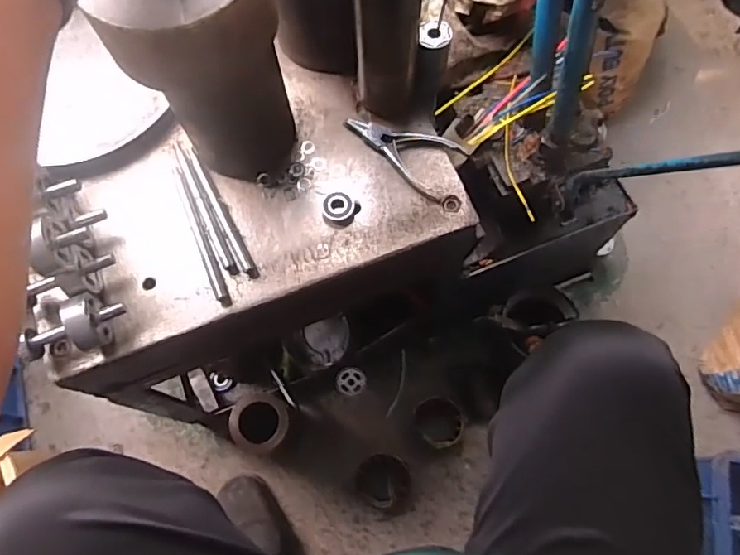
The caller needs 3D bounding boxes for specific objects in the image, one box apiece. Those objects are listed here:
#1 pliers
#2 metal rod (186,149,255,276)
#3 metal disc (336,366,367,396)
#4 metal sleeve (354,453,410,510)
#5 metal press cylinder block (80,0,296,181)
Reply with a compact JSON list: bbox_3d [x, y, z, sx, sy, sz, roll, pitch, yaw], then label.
[{"bbox_3d":[0.034,-0.140,0.580,0.130,0.012,0.069,28,73,11],"label":"pliers"},{"bbox_3d":[-0.158,-0.070,0.560,0.011,0.013,0.165,-27,71,-8],"label":"metal rod"},{"bbox_3d":[-0.034,0.184,0.943,0.052,0.006,0.050,0,89,5],"label":"metal disc"},{"bbox_3d":[0.021,0.337,0.876,0.088,0.046,0.085,-7,70,-1],"label":"metal sleeve"},{"bbox_3d":[-0.147,-0.200,0.496,0.138,0.218,0.131,-9,70,-2],"label":"metal press cylinder block"}]

